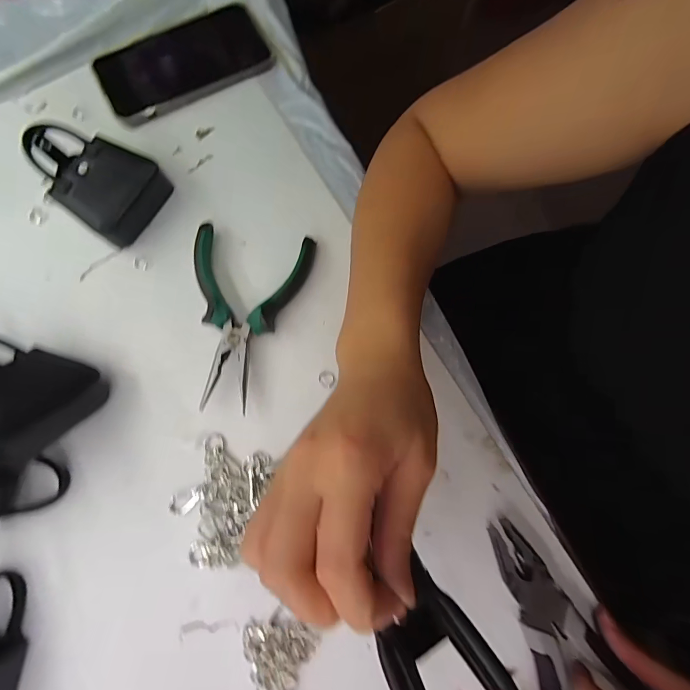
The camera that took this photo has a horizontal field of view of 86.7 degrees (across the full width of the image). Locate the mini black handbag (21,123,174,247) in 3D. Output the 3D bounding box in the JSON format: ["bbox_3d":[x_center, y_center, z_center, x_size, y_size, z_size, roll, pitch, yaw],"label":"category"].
[{"bbox_3d":[-0.208,-0.139,0.307,0.092,0.044,0.075,35,80,7],"label":"mini black handbag"}]

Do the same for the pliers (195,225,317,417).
[{"bbox_3d":[-0.082,-0.024,0.295,0.097,0.015,0.145,5,78,1],"label":"pliers"}]

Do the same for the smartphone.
[{"bbox_3d":[-0.154,-0.270,0.350,0.155,0.012,0.083,-26,79,-5],"label":"smartphone"}]

